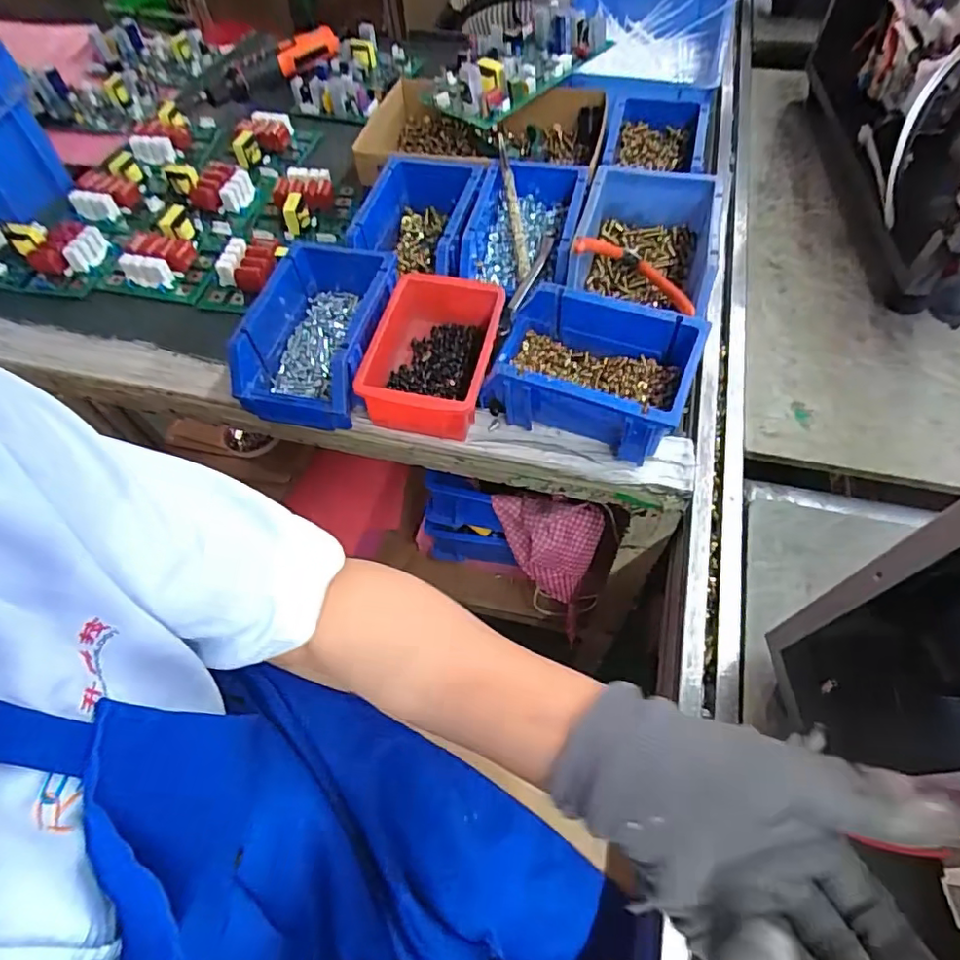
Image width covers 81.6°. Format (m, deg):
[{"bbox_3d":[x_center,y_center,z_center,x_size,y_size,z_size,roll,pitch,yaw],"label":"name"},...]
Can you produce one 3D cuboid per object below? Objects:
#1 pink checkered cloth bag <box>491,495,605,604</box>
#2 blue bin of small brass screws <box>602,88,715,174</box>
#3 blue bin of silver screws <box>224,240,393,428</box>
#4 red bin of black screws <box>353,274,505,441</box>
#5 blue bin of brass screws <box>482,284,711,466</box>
[{"bbox_3d":[0.078,0.078,0.647,0.124,0.129,0.075,4,59,6],"label":"pink checkered cloth bag"},{"bbox_3d":[0.192,-0.373,0.618,0.109,0.051,0.131,12,61,11],"label":"blue bin of small brass screws"},{"bbox_3d":[-0.141,-0.127,0.490,0.110,0.065,0.156,8,60,9],"label":"blue bin of silver screws"},{"bbox_3d":[-0.041,-0.109,0.486,0.105,0.055,0.146,9,60,10],"label":"red bin of black screws"},{"bbox_3d":[0.087,-0.088,0.450,0.152,0.068,0.097,20,62,15],"label":"blue bin of brass screws"}]

